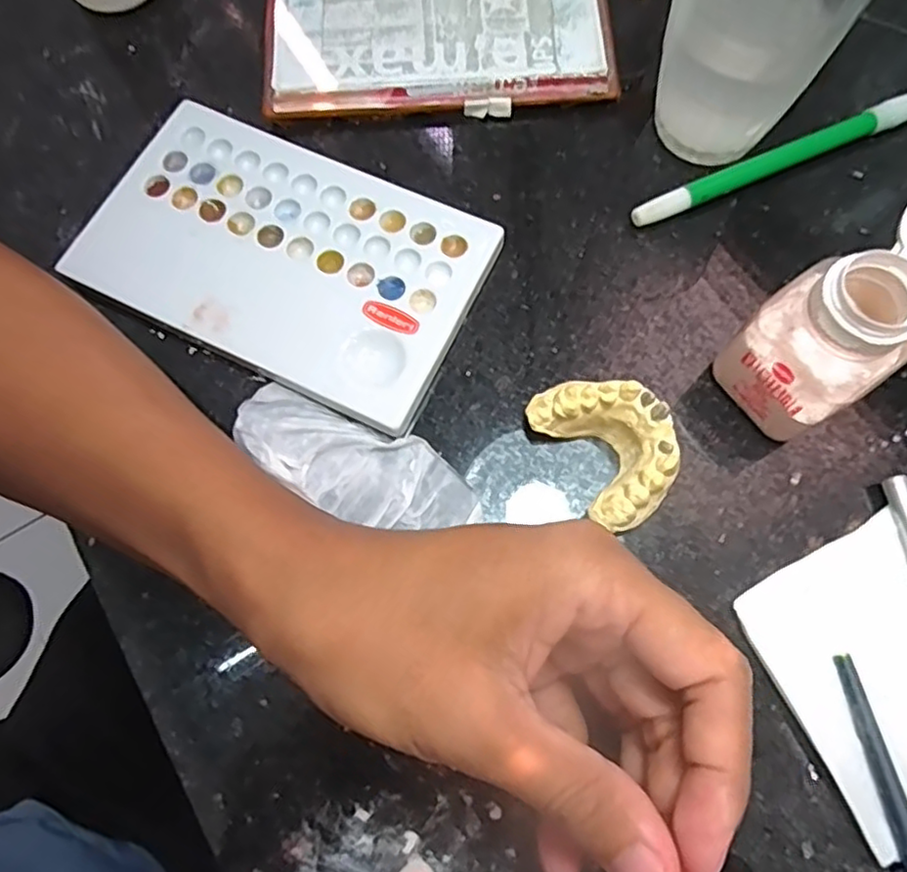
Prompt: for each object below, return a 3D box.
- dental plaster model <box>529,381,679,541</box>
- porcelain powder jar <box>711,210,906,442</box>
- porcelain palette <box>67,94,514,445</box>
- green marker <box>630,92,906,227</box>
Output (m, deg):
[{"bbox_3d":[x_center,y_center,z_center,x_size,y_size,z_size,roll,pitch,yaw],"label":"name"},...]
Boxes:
[{"bbox_3d":[0.056,0.003,0.231,0.038,0.025,0.055,-29,76,-6],"label":"dental plaster model"},{"bbox_3d":[0.132,-0.038,0.214,0.066,0.074,0.040,-35,77,-8],"label":"porcelain powder jar"},{"bbox_3d":[-0.067,-0.071,0.261,0.153,0.012,0.092,25,77,8],"label":"porcelain palette"},{"bbox_3d":[0.140,-0.116,0.272,0.143,0.008,0.010,-24,76,-5],"label":"green marker"}]

